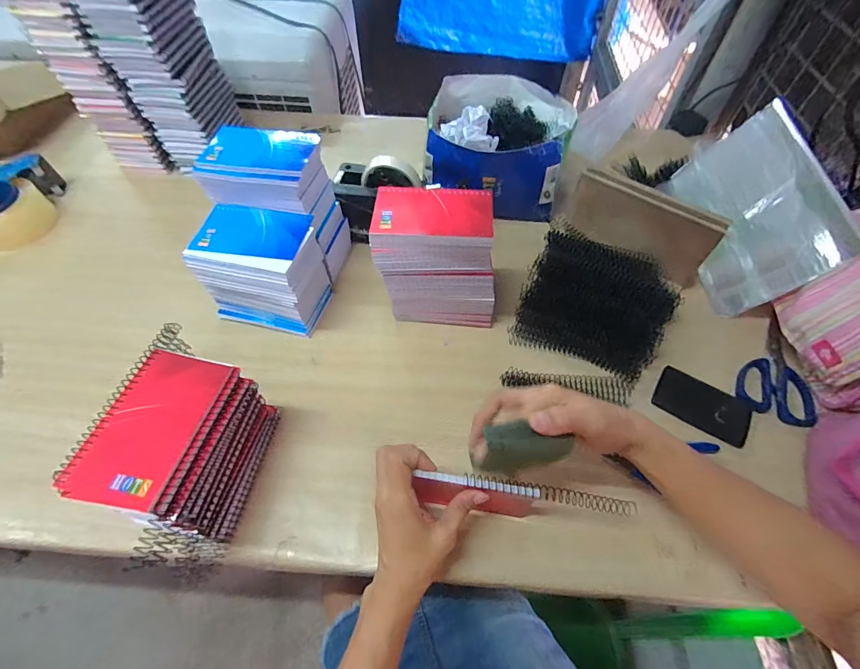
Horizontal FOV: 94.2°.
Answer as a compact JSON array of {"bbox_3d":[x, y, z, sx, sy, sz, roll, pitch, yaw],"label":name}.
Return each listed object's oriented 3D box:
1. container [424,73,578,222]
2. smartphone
[{"bbox_3d":[0.118,-0.326,0.670,0.224,0.138,0.246,7,57,4],"label":"container"},{"bbox_3d":[0.334,0.086,0.488,0.106,0.011,0.066,28,61,17],"label":"smartphone"}]

